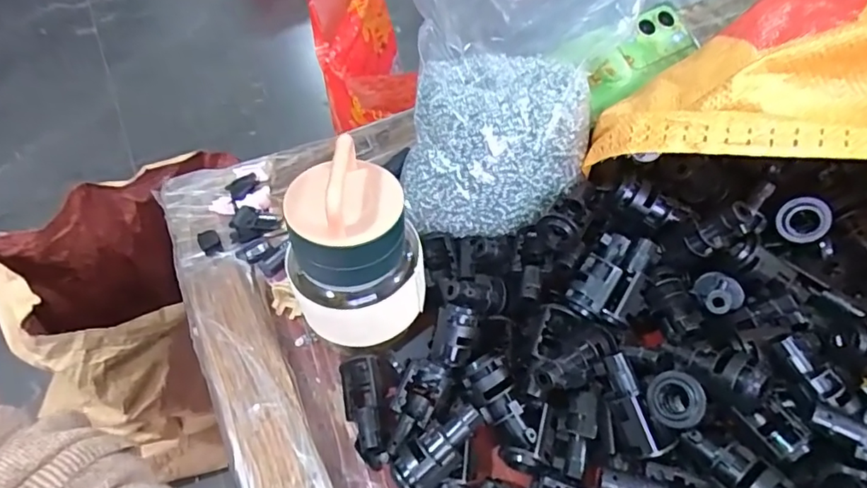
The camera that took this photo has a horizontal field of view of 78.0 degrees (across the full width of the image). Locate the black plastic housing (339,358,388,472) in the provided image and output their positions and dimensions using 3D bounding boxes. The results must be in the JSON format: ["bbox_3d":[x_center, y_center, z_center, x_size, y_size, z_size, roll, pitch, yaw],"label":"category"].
[{"bbox_3d":[-0.040,0.094,0.307,0.023,0.024,0.059,-13,53,-4],"label":"black plastic housing"}]

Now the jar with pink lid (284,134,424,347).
[{"bbox_3d":[-0.045,0.003,0.292,0.074,0.113,0.061,-17,53,-7],"label":"jar with pink lid"}]

